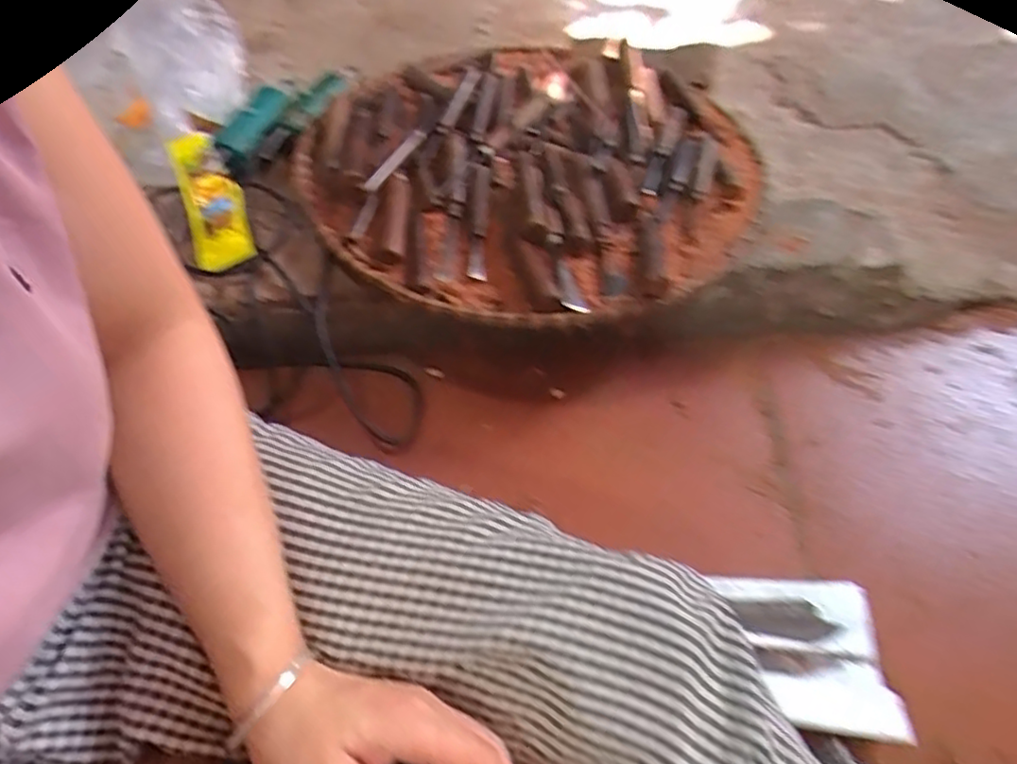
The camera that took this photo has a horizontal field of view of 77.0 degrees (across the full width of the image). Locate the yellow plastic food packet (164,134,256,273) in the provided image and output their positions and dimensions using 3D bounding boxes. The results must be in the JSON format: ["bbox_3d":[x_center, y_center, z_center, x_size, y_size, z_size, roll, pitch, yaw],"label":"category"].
[{"bbox_3d":[-0.311,-0.192,0.668,0.055,0.039,0.172,-19,56,-14],"label":"yellow plastic food packet"}]

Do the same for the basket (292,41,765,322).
[{"bbox_3d":[0.033,-0.239,0.689,0.469,0.048,0.429,0,56,0],"label":"basket"}]

